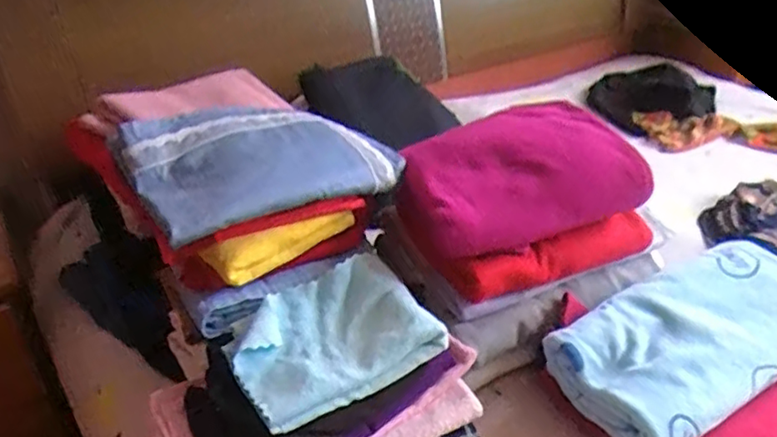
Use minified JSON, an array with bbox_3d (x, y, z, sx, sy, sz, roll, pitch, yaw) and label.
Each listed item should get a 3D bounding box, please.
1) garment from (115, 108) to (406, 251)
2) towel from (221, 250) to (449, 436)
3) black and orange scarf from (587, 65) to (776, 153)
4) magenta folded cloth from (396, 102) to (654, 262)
[{"bbox_3d":[-0.157,-0.075,0.743,0.279,0.076,0.203,-24,37,-30],"label":"garment"},{"bbox_3d":[-0.062,0.121,0.657,0.200,0.051,0.149,-21,35,-26],"label":"towel"},{"bbox_3d":[0.643,-0.232,1.323,0.443,0.091,0.204,14,35,26],"label":"black and orange scarf"},{"bbox_3d":[0.153,-0.054,0.758,0.266,0.103,0.177,-12,33,-15],"label":"magenta folded cloth"}]

